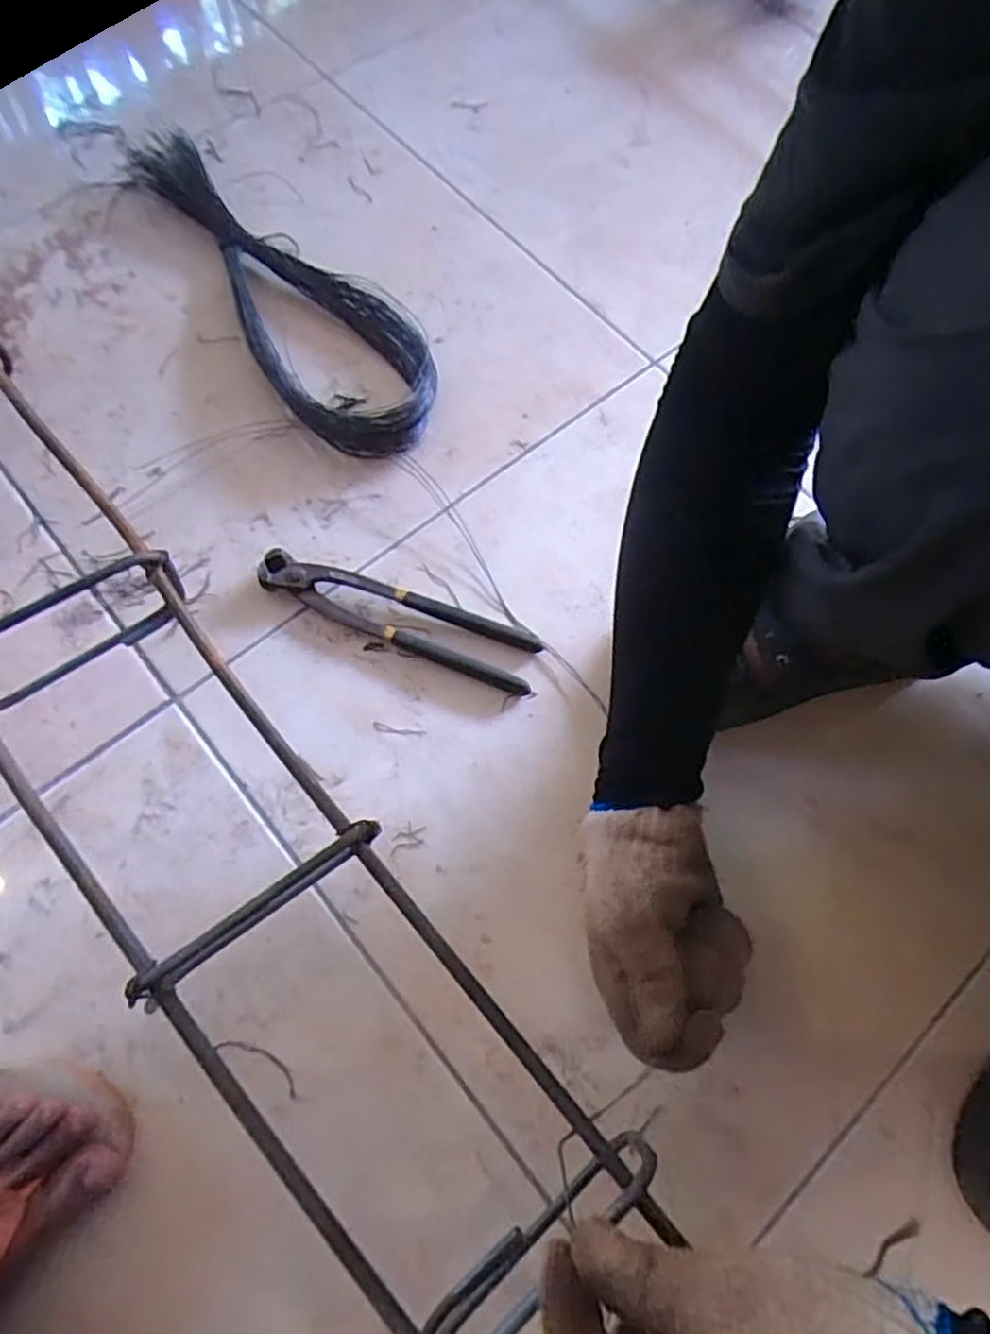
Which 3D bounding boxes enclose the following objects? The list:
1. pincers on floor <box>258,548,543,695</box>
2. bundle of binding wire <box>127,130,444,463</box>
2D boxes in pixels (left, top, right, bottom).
[{"bbox_3d":[-0.072,-0.039,0.517,0.212,0.019,0.047,20,70,5],"label":"pincers on floor"},{"bbox_3d":[-0.176,-0.337,0.596,0.130,0.025,0.380,-31,74,-13],"label":"bundle of binding wire"}]

